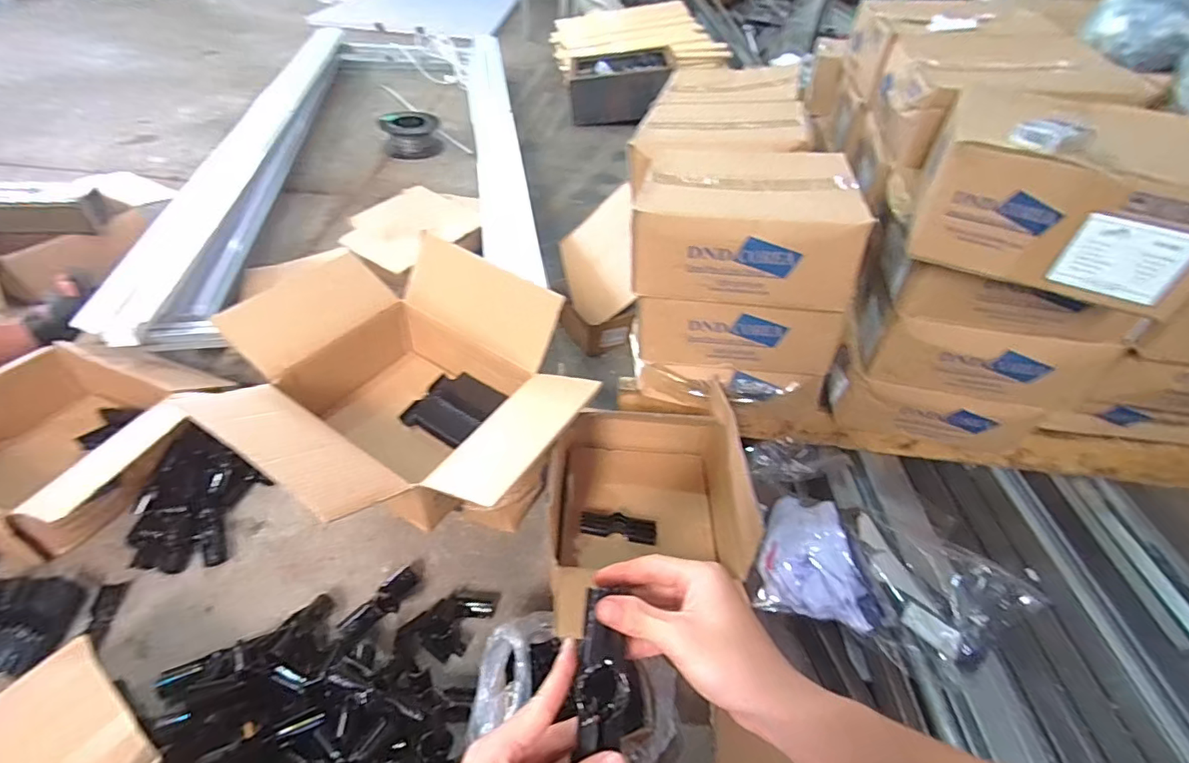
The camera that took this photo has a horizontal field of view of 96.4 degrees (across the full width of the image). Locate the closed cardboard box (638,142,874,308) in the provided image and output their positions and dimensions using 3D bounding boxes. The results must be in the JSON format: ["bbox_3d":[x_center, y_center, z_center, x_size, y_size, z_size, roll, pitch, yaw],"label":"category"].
[{"bbox_3d":[0.229,-0.255,0.829,0.309,0.152,0.268,10,44,5],"label":"closed cardboard box"}]

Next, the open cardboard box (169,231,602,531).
[{"bbox_3d":[-0.281,0.039,0.829,0.481,0.249,0.449,25,47,19],"label":"open cardboard box"}]

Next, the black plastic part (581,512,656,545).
[{"bbox_3d":[0.042,0.252,0.919,0.128,0.022,0.039,10,44,5],"label":"black plastic part"}]

